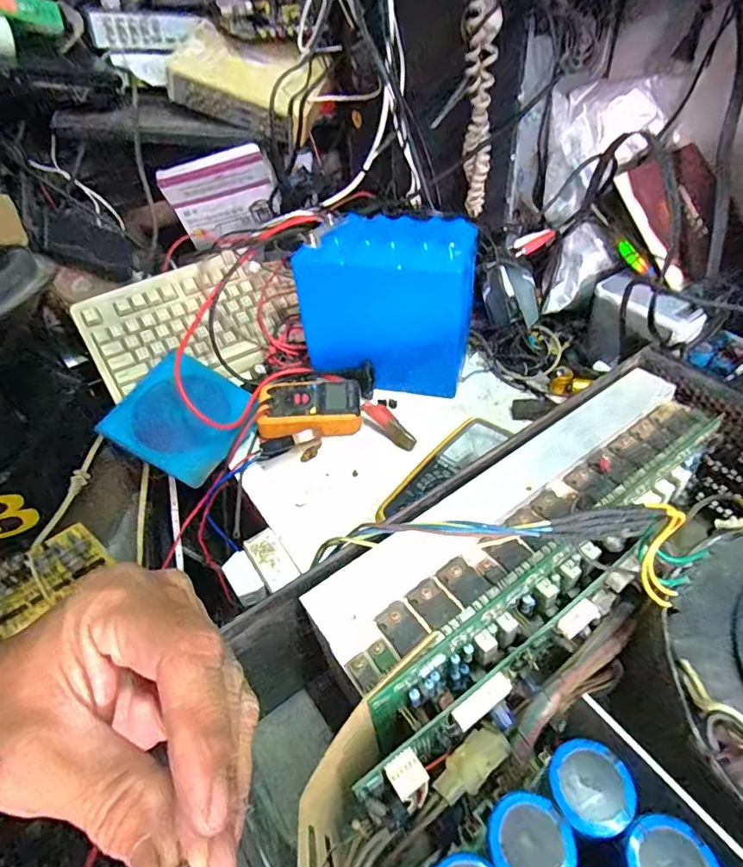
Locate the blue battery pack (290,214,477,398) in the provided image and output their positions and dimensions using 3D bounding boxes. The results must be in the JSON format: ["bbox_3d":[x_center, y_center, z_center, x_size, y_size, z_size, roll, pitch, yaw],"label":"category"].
[{"bbox_3d":[0.016,-0.145,0.578,0.187,0.175,0.084,4,44,10],"label":"blue battery pack"}]

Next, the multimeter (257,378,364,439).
[{"bbox_3d":[-0.068,-0.026,0.564,0.110,0.033,0.066,-8,43,-2],"label":"multimeter"}]

